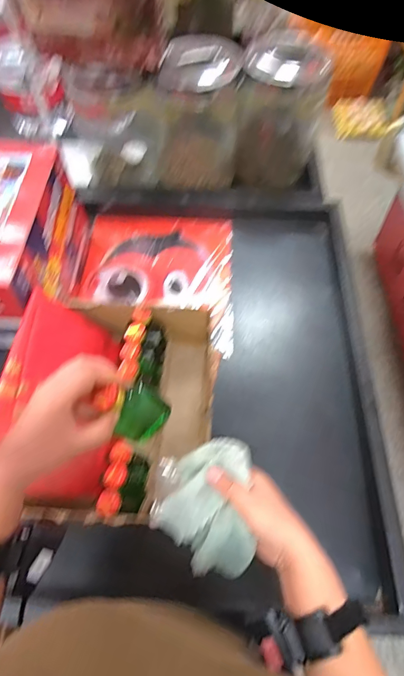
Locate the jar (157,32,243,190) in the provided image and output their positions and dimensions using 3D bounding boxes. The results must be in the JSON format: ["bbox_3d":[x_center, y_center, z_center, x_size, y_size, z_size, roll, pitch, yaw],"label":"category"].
[{"bbox_3d":[-0.011,-0.476,0.845,0.170,0.266,0.135,-1,56,-1],"label":"jar"}]

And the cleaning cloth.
[{"bbox_3d":[0.003,0.200,0.453,0.100,0.109,0.136,-2,61,-2],"label":"cleaning cloth"}]

